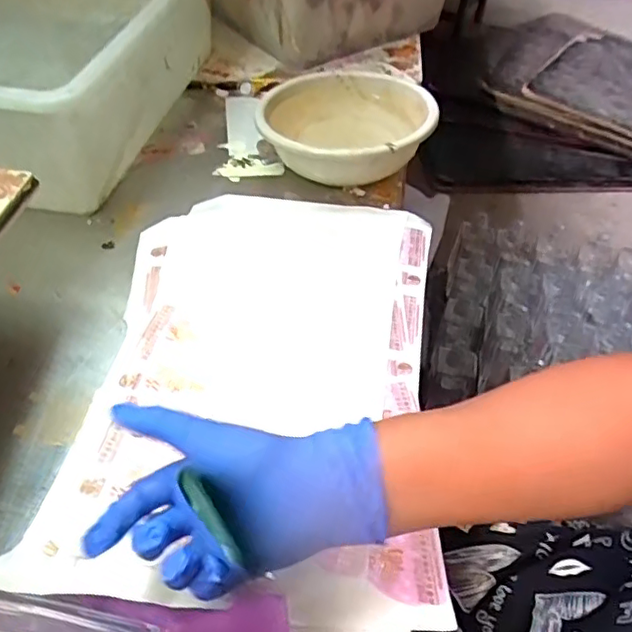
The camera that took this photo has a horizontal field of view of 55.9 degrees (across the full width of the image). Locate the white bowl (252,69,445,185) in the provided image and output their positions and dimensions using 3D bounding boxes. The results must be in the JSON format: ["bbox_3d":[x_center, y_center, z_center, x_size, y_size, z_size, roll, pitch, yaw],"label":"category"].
[{"bbox_3d":[0.033,-0.202,0.665,0.181,0.069,0.179,0,47,0],"label":"white bowl"}]

